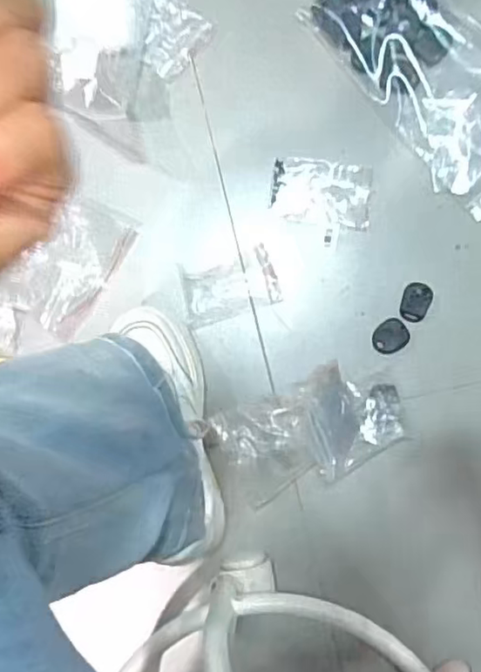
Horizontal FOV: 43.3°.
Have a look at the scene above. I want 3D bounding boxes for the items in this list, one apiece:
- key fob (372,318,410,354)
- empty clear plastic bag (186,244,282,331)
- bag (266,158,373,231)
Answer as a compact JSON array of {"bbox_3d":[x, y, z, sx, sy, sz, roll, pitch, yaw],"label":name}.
[{"bbox_3d":[0.153,0.000,0.618,0.037,0.004,0.032,-44,83,3],"label":"key fob"},{"bbox_3d":[-0.011,-0.052,0.635,0.097,0.014,0.060,-18,86,6],"label":"empty clear plastic bag"},{"bbox_3d":[0.084,-0.151,0.637,0.104,0.004,0.067,9,89,7],"label":"bag"}]

